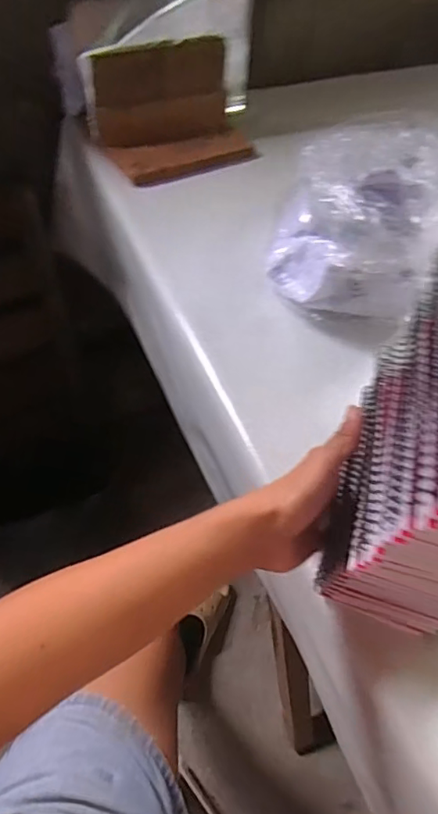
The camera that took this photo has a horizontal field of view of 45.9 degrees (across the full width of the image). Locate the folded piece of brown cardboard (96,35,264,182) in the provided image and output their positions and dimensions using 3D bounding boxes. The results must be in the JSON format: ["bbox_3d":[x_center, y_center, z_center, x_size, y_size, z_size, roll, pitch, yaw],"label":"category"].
[{"bbox_3d":[-0.063,-0.423,0.743,0.212,0.127,0.130,-24,58,-20],"label":"folded piece of brown cardboard"}]

